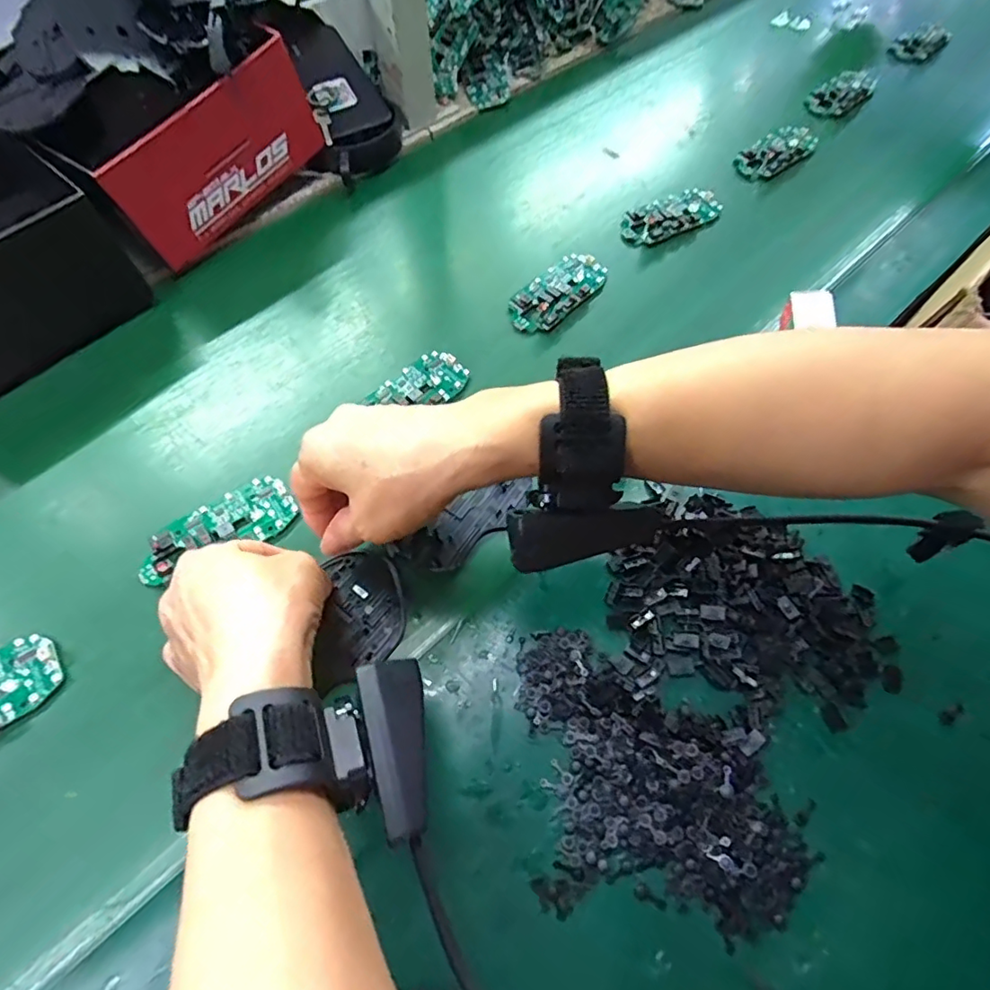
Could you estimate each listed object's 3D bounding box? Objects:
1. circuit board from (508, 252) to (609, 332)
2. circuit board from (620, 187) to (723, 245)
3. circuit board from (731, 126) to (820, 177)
[{"bbox_3d":[0.052,-0.172,0.461,0.047,0.009,0.097,41,67,18],"label":"circuit board"},{"bbox_3d":[0.162,-0.261,0.511,0.101,0.012,0.044,-28,66,-16],"label":"circuit board"},{"bbox_3d":[0.294,-0.361,0.576,0.112,0.017,0.047,-38,69,-20],"label":"circuit board"}]

